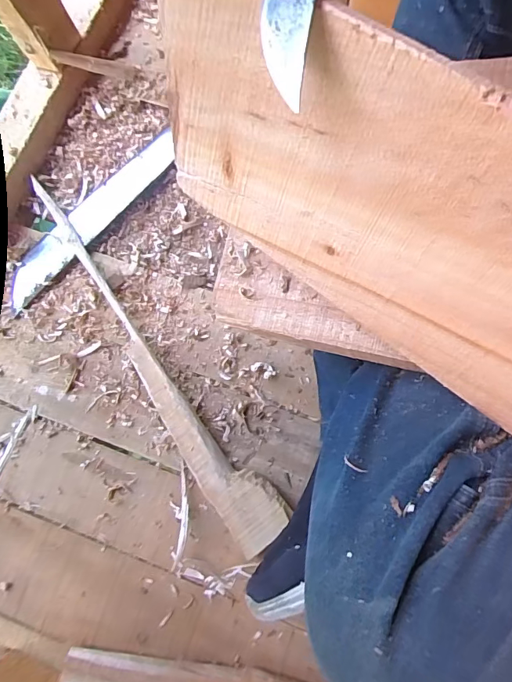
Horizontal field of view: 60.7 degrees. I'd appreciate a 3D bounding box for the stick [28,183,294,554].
[{"bbox_3d":[-0.103,0.011,0.425,0.051,0.021,0.411,-35,79,-6],"label":"stick"}]

